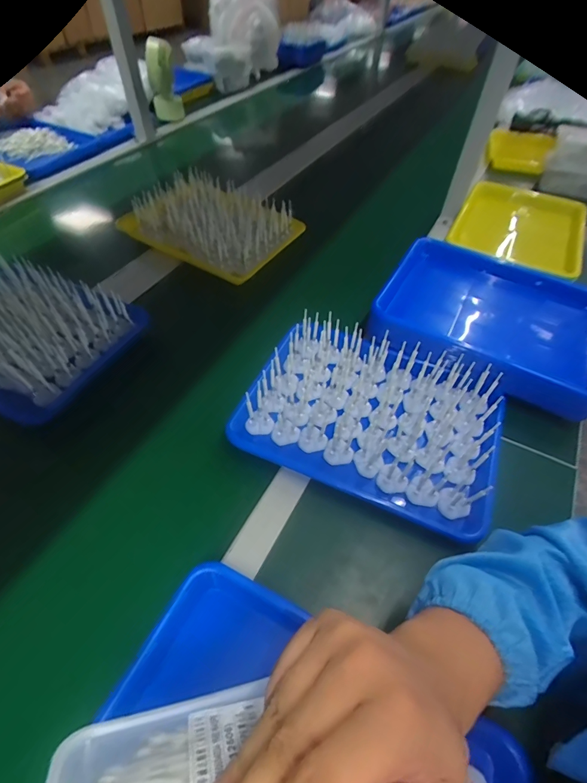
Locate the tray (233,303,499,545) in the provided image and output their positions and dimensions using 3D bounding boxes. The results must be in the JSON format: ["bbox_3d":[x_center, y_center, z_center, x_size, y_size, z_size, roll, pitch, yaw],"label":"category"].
[{"bbox_3d":[0.110,0.026,0.524,0.323,0.075,0.248,21,54,14],"label":"tray"}]

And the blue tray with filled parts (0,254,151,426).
[{"bbox_3d":[-0.424,-0.097,0.593,0.318,0.090,0.229,19,53,12],"label":"blue tray with filled parts"}]

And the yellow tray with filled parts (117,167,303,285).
[{"bbox_3d":[-0.166,-0.351,0.804,0.298,0.077,0.229,28,56,19],"label":"yellow tray with filled parts"}]

